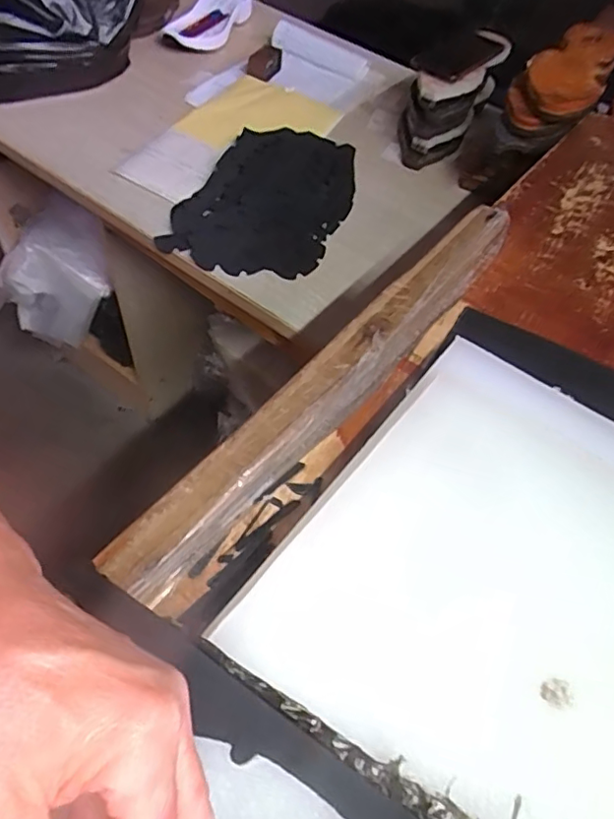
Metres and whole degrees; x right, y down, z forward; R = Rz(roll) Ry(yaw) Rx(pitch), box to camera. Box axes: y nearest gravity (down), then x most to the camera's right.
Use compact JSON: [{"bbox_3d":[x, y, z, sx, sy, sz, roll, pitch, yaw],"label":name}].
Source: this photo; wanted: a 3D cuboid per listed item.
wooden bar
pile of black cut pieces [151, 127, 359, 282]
[{"bbox_3d":[0.034,-0.033,0.403,0.037,0.027,0.419,38,64,14],"label":"wooden bar"},{"bbox_3d":[-0.050,-0.302,0.803,0.212,0.032,0.318,25,61,8],"label":"pile of black cut pieces"}]

